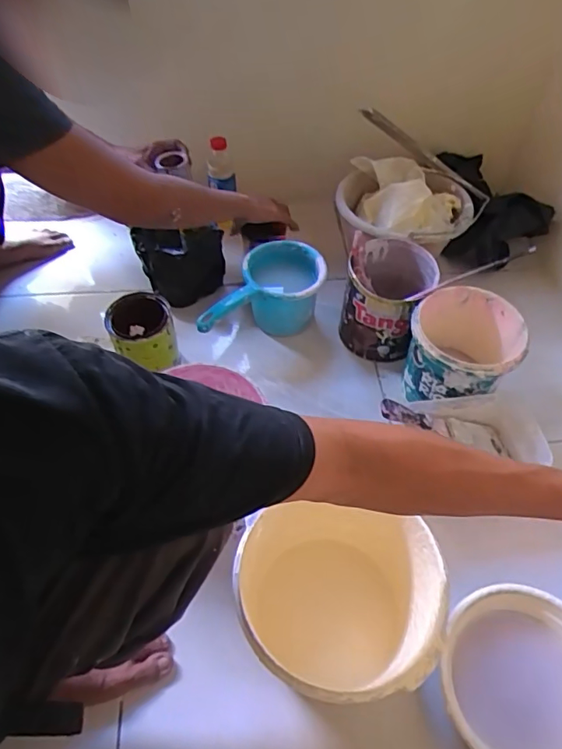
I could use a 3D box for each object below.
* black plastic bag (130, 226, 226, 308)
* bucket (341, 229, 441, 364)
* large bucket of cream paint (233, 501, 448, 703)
[{"bbox_3d":[-0.202,-0.206,0.980,0.171,0.124,0.079,4,54,2],"label":"black plastic bag"},{"bbox_3d":[0.186,-0.137,0.905,0.144,0.158,0.154,13,55,9],"label":"bucket"},{"bbox_3d":[0.062,0.254,0.590,0.203,0.189,0.212,0,54,-1],"label":"large bucket of cream paint"}]

